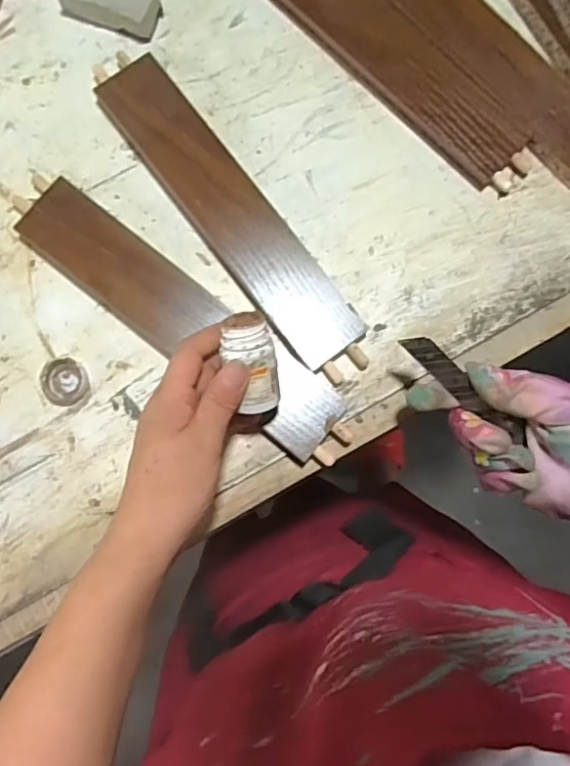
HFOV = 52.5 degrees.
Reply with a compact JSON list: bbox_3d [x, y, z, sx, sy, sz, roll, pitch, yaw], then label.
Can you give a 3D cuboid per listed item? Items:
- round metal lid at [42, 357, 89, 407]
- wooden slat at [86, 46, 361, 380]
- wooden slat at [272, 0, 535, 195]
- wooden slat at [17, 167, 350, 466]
[{"bbox_3d":[-0.150,0.000,0.395,0.030,0.009,0.031,0,83,-3],"label":"round metal lid"},{"bbox_3d":[-0.037,-0.117,0.408,0.051,0.016,0.267,-38,87,-7],"label":"wooden slat"},{"bbox_3d":[0.074,-0.250,0.426,0.273,0.018,0.061,44,83,2],"label":"wooden slat"},{"bbox_3d":[-0.071,-0.045,0.397,0.274,0.019,0.053,38,83,2],"label":"wooden slat"}]

